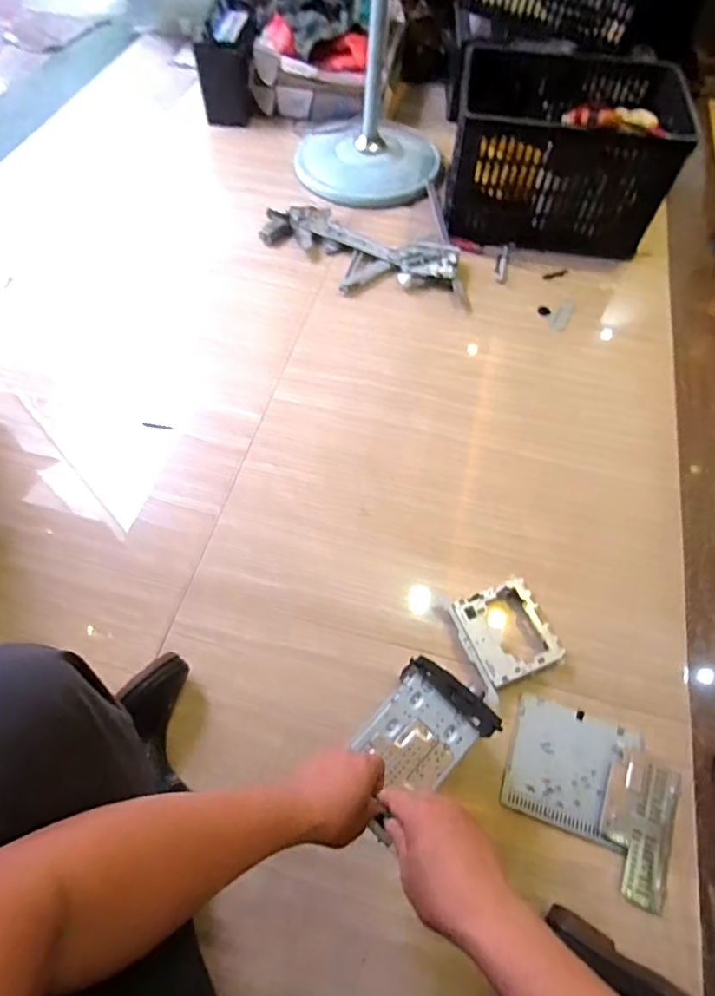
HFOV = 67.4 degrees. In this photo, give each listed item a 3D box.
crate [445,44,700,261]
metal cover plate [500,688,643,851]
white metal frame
[{"bbox_3d":[0.475,-0.828,1.270,0.477,0.265,0.377,11,62,5],"label":"crate"},{"bbox_3d":[0.310,0.390,0.775,0.174,0.008,0.160,18,63,9],"label":"metal cover plate"},{"bbox_3d":[0.233,0.212,0.850,0.141,0.020,0.143,-19,63,-11],"label":"white metal frame"}]

